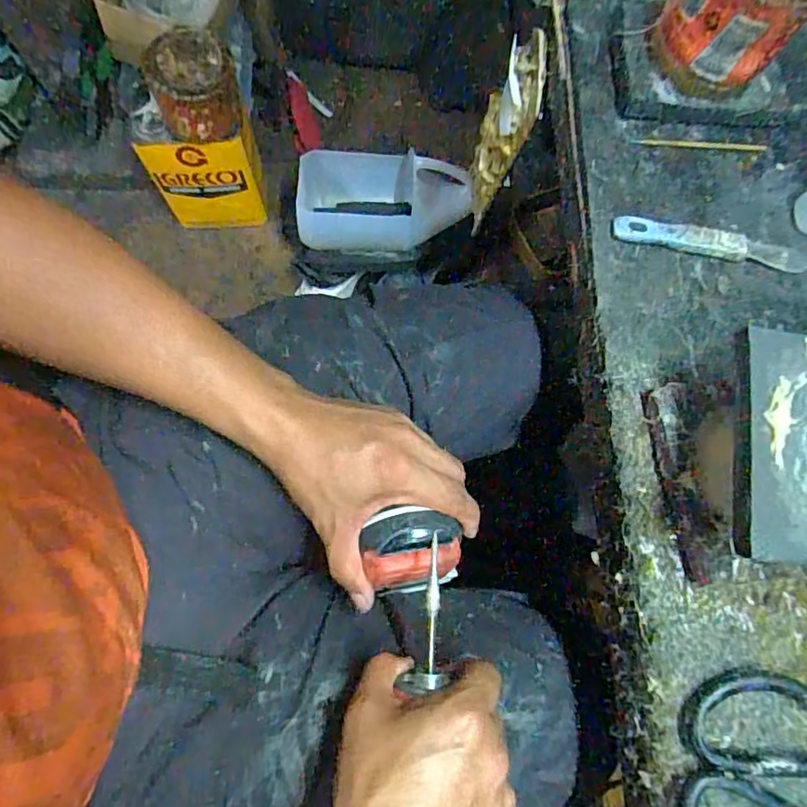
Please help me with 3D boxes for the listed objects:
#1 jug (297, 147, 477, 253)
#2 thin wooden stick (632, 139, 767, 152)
[{"bbox_3d":[-0.037,-0.313,0.871,0.250,0.110,0.137,4,76,-2],"label":"jug"},{"bbox_3d":[0.213,-0.186,0.406,0.101,0.007,0.005,-1,73,-2],"label":"thin wooden stick"}]

